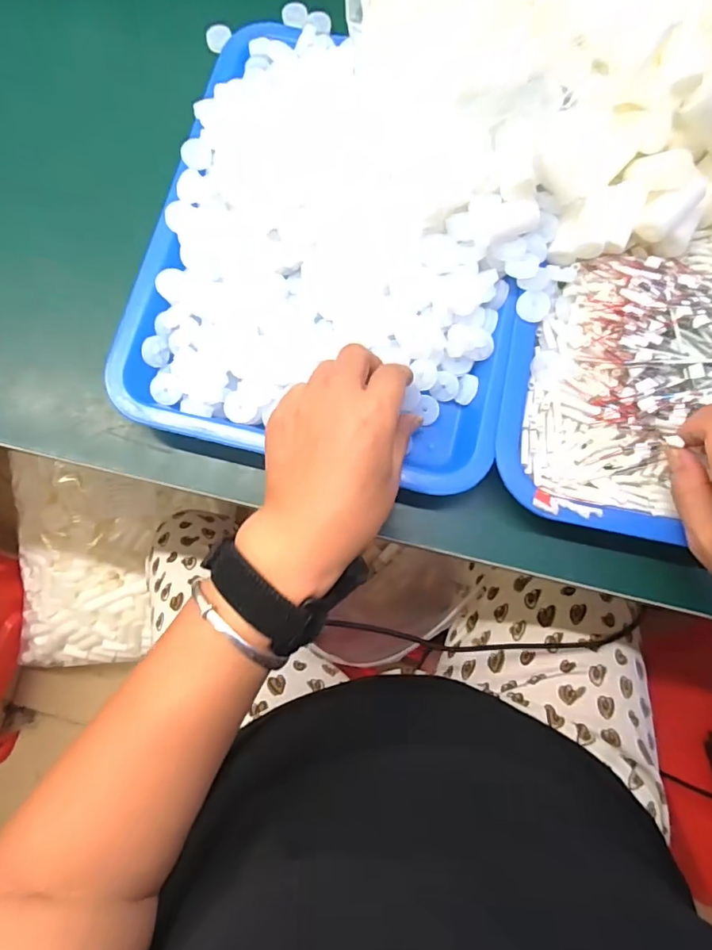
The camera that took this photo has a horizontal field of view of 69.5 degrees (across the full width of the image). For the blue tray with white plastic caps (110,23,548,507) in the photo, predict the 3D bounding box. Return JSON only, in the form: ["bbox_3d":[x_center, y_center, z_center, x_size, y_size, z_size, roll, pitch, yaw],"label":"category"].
[{"bbox_3d":[-0.008,-0.157,0.351,0.248,0.061,0.306,14,82,5],"label":"blue tray with white plastic caps"}]

